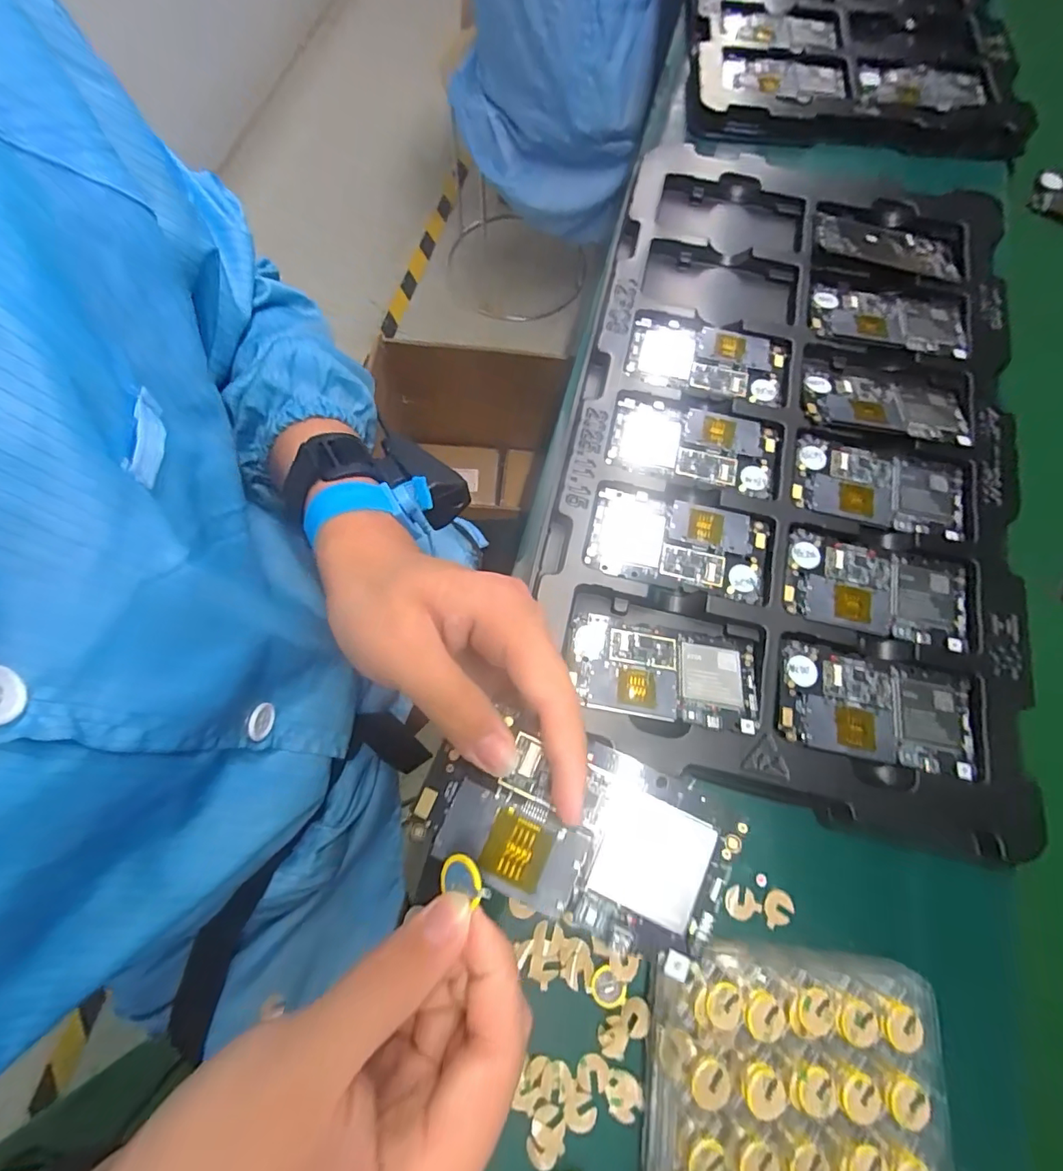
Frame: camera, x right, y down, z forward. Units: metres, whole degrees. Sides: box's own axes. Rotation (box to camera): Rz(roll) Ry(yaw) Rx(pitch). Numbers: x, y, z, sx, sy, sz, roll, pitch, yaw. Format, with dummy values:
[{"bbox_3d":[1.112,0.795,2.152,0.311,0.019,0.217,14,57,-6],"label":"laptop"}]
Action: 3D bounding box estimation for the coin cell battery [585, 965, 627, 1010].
[{"bbox_3d":[0.044,0.233,0.294,0.020,0.004,0.017,42,77,11],"label":"coin cell battery"}]

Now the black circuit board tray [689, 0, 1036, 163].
[{"bbox_3d":[0.352,-0.712,0.595,0.329,0.043,0.571,6,73,-1],"label":"black circuit board tray"}]

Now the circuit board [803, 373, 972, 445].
[{"bbox_3d":[0.281,-0.143,0.405,0.125,0.005,0.053,10,73,2],"label":"circuit board"}]

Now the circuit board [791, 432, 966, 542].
[{"bbox_3d":[0.264,-0.074,0.389,0.124,0.005,0.064,15,73,4],"label":"circuit board"}]

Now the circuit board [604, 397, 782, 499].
[{"bbox_3d":[0.125,-0.108,0.395,0.126,0.006,0.067,12,73,3],"label":"circuit board"}]

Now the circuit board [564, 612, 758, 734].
[{"bbox_3d":[0.086,0.057,0.336,0.123,0.006,0.064,10,56,1],"label":"circuit board"}]

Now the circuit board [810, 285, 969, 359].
[{"bbox_3d":[0.301,-0.224,0.432,0.122,0.008,0.055,15,73,4],"label":"circuit board"}]

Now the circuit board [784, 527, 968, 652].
[{"bbox_3d":[0.245,0.004,0.363,0.123,0.005,0.066,14,73,4],"label":"circuit board"}]

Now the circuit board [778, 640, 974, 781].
[{"bbox_3d":[0.225,0.080,0.332,0.124,0.007,0.066,12,73,3],"label":"circuit board"}]

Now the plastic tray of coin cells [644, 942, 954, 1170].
[{"bbox_3d":[0.138,0.286,0.257,0.156,0.043,0.172,5,73,1],"label":"plastic tray of coin cells"}]

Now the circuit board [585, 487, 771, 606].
[{"bbox_3d":[0.107,-0.031,0.369,0.127,0.004,0.065,13,73,3],"label":"circuit board"}]

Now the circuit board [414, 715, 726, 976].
[{"bbox_3d":[0.017,0.098,0.209,0.122,0.008,0.067,23,74,6],"label":"circuit board"}]

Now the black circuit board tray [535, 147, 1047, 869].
[{"bbox_3d":[0.205,-0.122,0.398,0.328,0.023,0.536,13,73,3],"label":"black circuit board tray"}]

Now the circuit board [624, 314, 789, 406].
[{"bbox_3d":[0.144,-0.186,0.421,0.127,0.008,0.065,9,73,2],"label":"circuit board"}]

